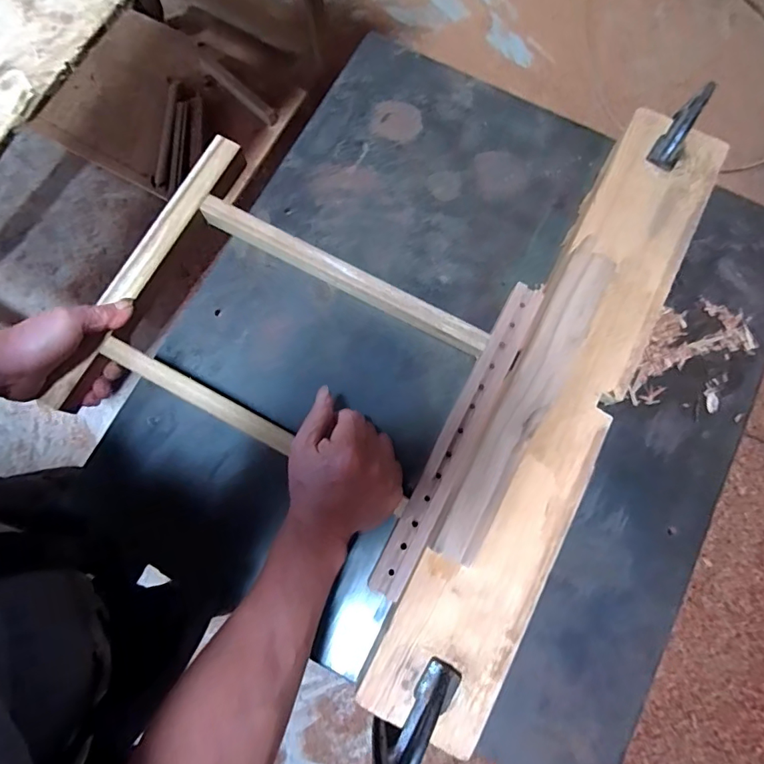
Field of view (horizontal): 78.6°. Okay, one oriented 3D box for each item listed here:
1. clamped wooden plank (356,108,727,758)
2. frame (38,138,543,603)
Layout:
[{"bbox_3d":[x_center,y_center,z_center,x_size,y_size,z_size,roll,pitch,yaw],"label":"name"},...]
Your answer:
[{"bbox_3d":[0.158,0.011,0.427,0.121,0.051,0.659,27,80,6],"label":"clamped wooden plank"},{"bbox_3d":[-0.079,-0.033,0.458,0.387,0.033,0.313,26,79,7],"label":"frame"}]

